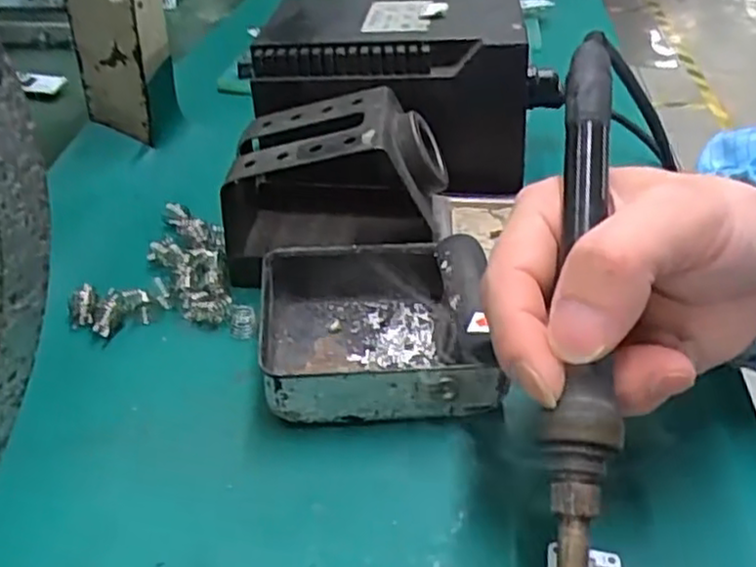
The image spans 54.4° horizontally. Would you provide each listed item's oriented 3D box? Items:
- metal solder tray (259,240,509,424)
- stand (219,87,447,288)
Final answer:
[{"bbox_3d":[-0.004,0.017,0.291,0.081,0.034,0.083,-4,36,-7],"label":"metal solder tray"},{"bbox_3d":[-0.019,-0.044,0.340,0.093,0.070,0.074,2,36,1],"label":"stand"}]

